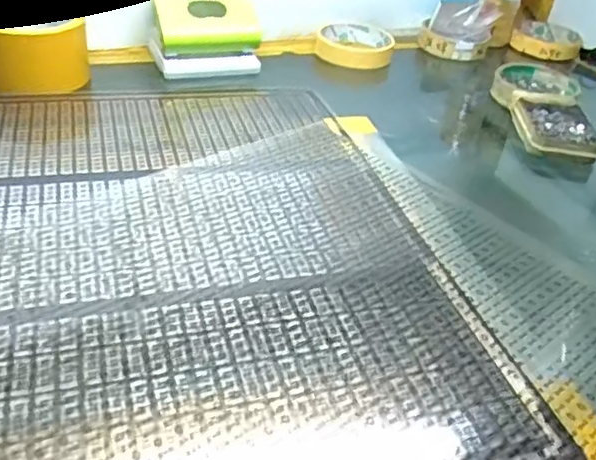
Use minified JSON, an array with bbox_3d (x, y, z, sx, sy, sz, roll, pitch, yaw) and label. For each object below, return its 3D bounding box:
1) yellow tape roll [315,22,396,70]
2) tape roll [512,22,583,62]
[{"bbox_3d":[0.069,-0.211,0.710,0.081,0.029,0.081,15,37,11],"label":"yellow tape roll"},{"bbox_3d":[0.311,-0.237,0.776,0.083,0.018,0.094,23,39,20],"label":"tape roll"}]

